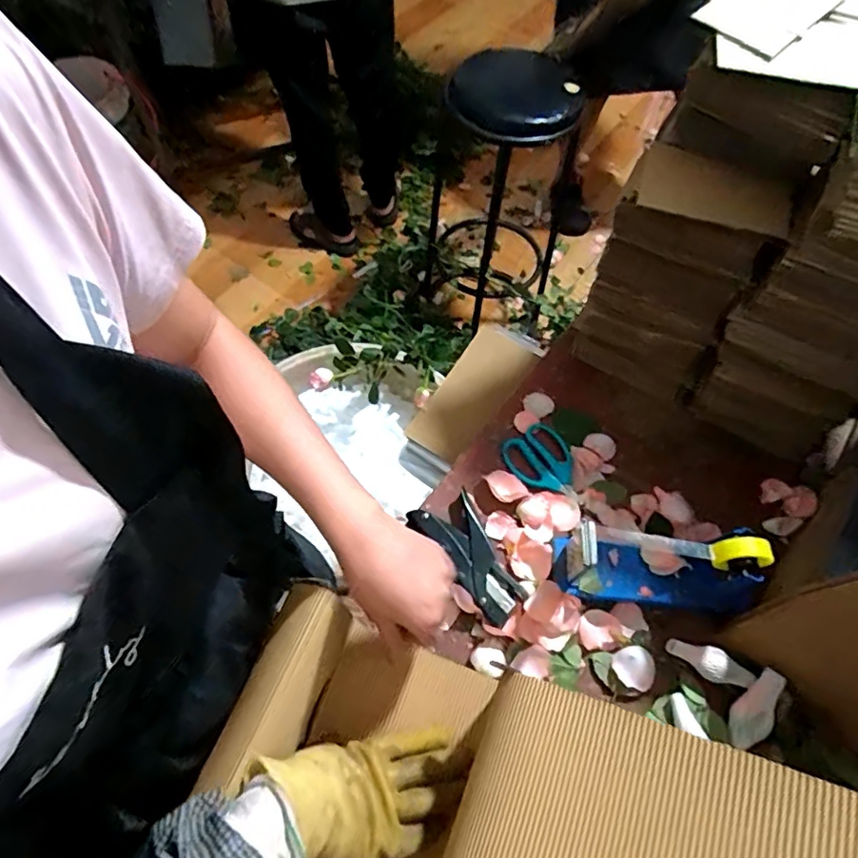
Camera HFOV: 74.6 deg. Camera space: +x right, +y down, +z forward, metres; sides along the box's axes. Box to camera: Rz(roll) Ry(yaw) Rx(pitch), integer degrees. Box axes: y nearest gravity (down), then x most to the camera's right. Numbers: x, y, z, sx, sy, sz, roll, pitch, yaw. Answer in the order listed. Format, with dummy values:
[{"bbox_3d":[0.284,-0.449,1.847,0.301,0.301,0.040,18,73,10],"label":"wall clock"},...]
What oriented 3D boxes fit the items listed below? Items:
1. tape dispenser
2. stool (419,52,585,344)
[{"bbox_3d":[0.227,0.133,0.550,0.187,0.119,0.061,7,63,3],"label":"tape dispenser"},{"bbox_3d":[0.177,-0.578,1.466,0.364,0.715,0.355,0,63,0],"label":"stool"}]

